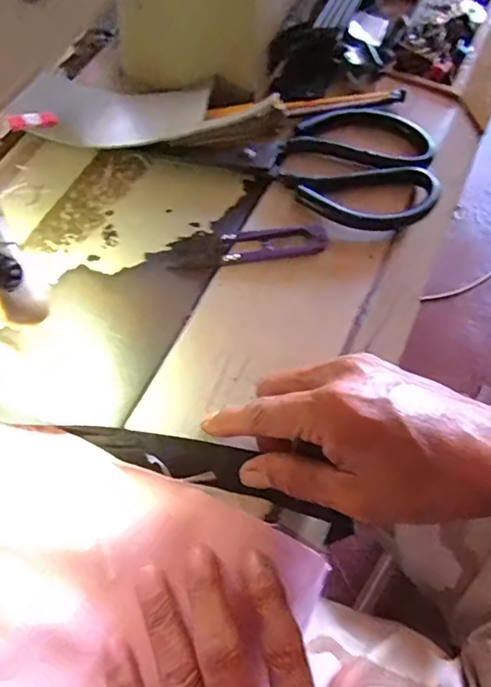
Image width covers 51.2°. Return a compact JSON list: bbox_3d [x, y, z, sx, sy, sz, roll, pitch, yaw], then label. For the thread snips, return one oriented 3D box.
[{"bbox_3d":[0.003,-0.062,0.331,0.100,0.006,0.023,-7,67,-5],"label":"thread snips"}]

